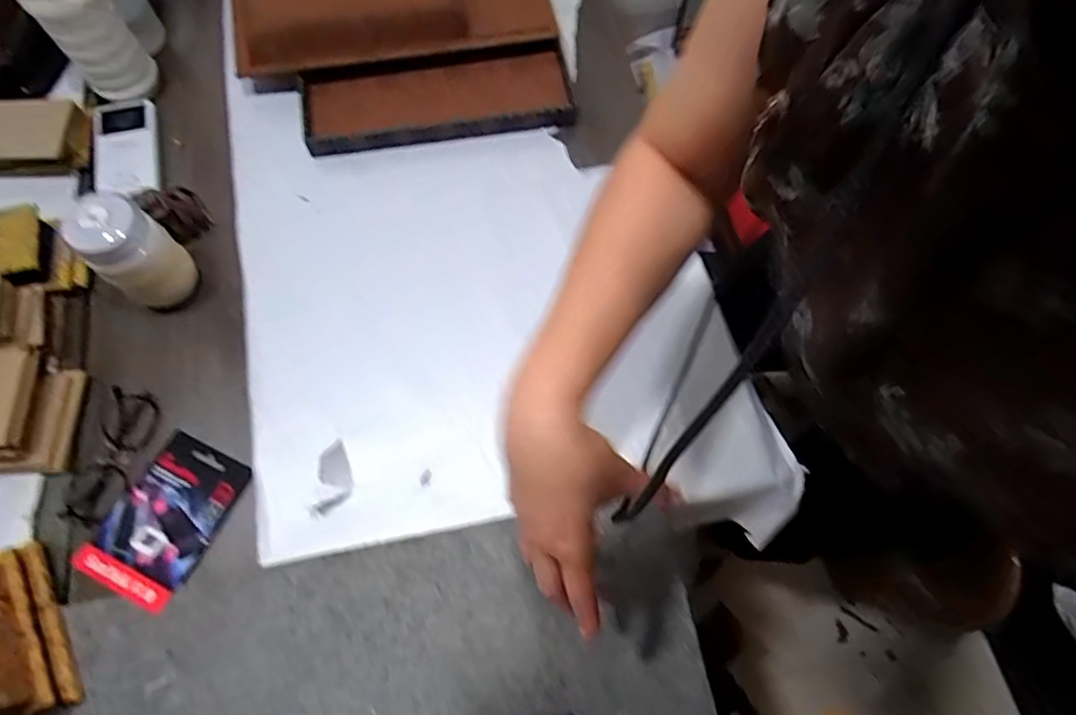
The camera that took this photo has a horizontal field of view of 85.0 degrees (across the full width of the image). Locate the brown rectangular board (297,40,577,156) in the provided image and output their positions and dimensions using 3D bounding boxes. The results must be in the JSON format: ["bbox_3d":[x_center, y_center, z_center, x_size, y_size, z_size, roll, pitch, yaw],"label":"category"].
[{"bbox_3d":[-0.129,-0.345,0.768,0.339,0.029,0.127,-10,71,-6],"label":"brown rectangular board"}]

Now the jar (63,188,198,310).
[{"bbox_3d":[-0.418,-0.108,0.618,0.070,0.132,0.081,38,73,10],"label":"jar"}]

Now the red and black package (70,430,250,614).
[{"bbox_3d":[-0.371,0.157,0.584,0.104,0.008,0.149,26,71,7],"label":"red and black package"}]

